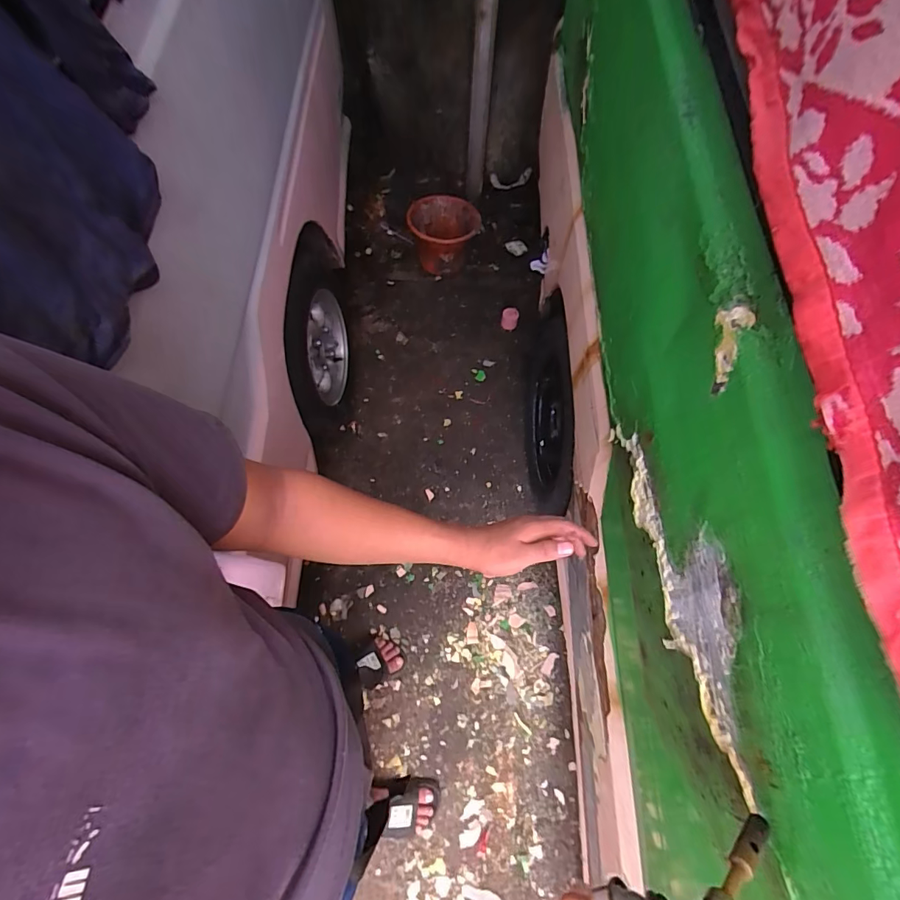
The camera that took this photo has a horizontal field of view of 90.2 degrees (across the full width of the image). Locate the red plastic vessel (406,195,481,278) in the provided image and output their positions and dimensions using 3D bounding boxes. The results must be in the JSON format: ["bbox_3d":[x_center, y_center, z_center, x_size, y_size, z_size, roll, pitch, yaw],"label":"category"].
[{"bbox_3d":[-0.019,-0.835,1.775,0.265,0.263,0.258,0,63,-1],"label":"red plastic vessel"}]

